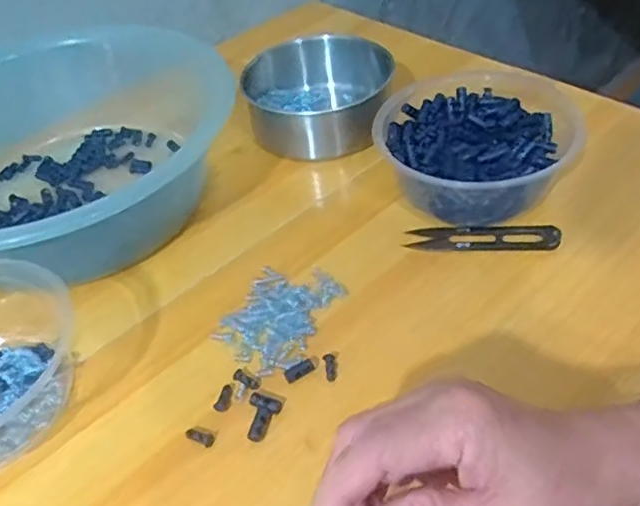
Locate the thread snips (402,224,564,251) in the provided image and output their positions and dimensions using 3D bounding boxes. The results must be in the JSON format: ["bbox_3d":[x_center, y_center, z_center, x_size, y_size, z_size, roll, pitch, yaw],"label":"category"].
[{"bbox_3d":[0.112,-0.012,0.429,0.100,0.014,0.020,0,44,8],"label":"thread snips"}]

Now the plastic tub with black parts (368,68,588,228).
[{"bbox_3d":[0.115,-0.077,0.456,0.141,0.067,0.131,-4,43,4],"label":"plastic tub with black parts"}]

